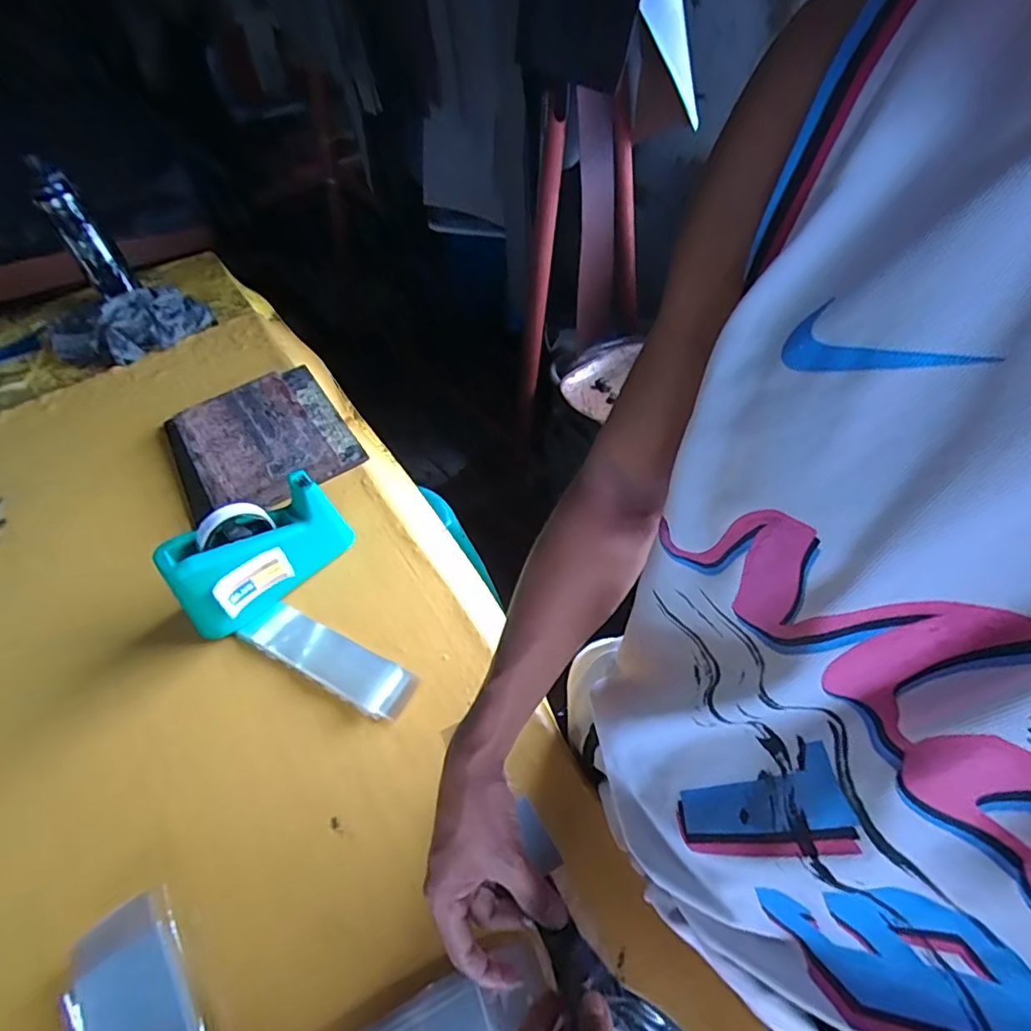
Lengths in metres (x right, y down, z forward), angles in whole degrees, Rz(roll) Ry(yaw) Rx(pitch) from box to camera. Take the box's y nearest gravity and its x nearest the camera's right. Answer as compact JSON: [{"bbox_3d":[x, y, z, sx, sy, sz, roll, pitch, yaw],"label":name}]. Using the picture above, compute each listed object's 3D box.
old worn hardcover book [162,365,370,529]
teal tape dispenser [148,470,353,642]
[{"bbox_3d":[-0.402,-0.120,0.879,0.253,0.040,0.294,-28,51,-18],"label":"old worn hardcover book"},{"bbox_3d":[-0.300,0.042,0.666,0.200,0.112,0.079,-36,54,-24],"label":"teal tape dispenser"}]

